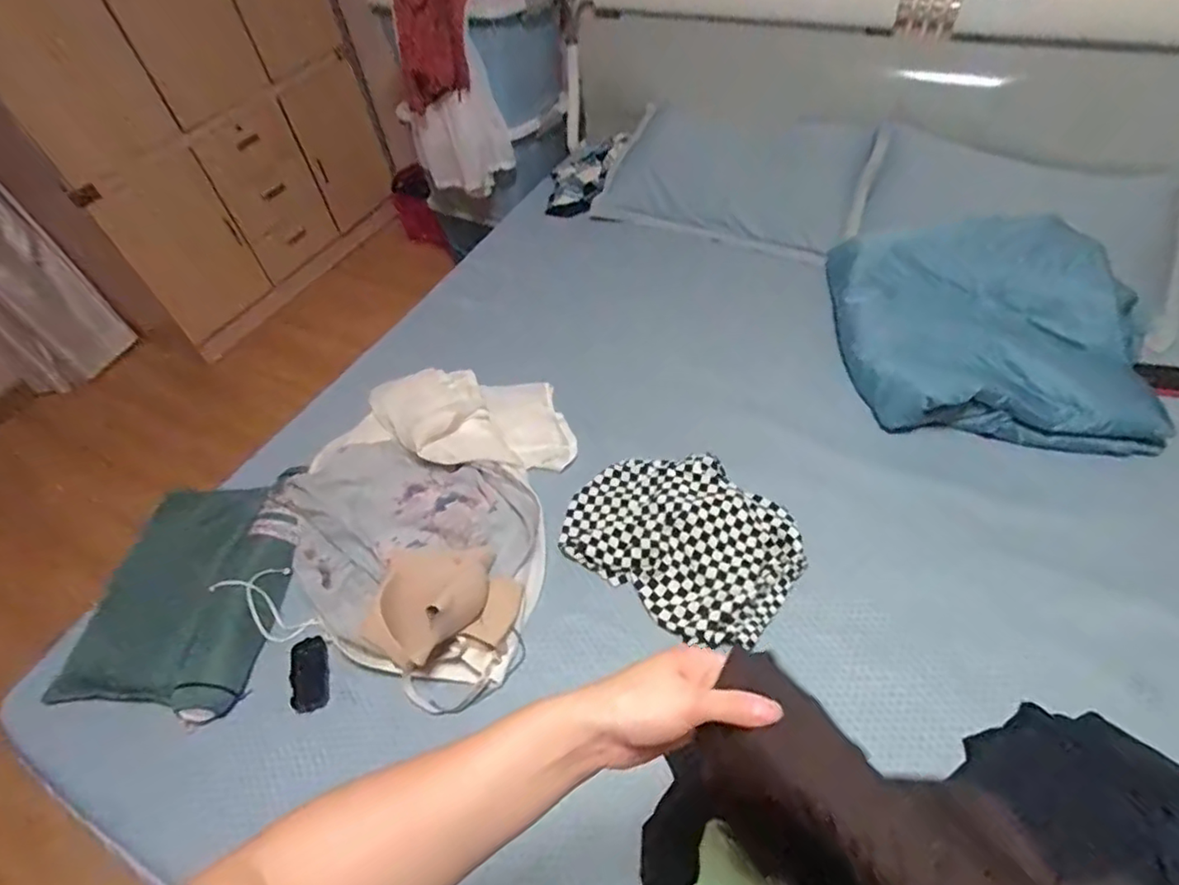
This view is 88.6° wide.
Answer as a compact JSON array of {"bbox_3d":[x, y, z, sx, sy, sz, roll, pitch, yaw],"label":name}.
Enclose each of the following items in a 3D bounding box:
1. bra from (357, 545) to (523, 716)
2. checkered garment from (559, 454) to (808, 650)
[{"bbox_3d":[-0.230,0.238,0.912,0.229,0.113,0.220,33,62,28],"label":"bra"},{"bbox_3d":[0.153,0.157,1.024,0.380,0.060,0.277,31,60,27],"label":"checkered garment"}]

